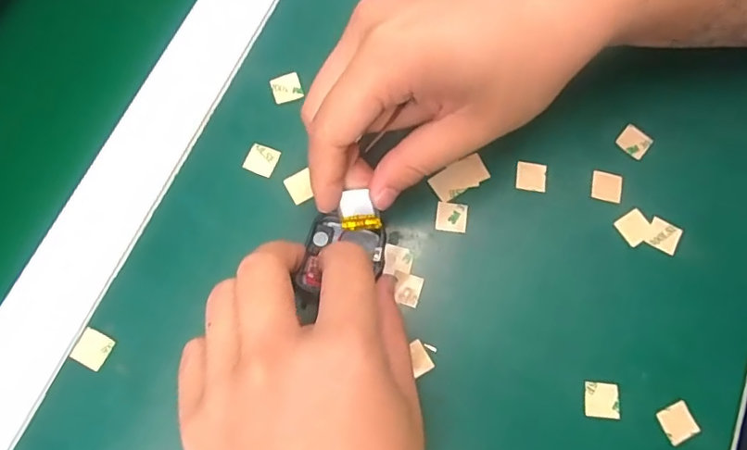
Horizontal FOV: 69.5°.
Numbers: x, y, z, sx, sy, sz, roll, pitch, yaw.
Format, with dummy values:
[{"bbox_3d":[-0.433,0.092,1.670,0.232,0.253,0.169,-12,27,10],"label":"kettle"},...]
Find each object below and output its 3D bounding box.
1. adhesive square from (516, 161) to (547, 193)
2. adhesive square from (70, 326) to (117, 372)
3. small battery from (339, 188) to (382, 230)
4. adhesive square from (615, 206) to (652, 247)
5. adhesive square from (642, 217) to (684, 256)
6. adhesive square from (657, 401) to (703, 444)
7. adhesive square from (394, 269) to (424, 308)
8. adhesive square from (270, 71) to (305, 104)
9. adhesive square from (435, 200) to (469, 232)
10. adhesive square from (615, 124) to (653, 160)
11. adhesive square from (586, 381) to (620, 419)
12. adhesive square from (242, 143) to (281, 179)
[{"bbox_3d":[0.083,-0.026,0.280,0.015,0.004,0.015,10,73,2],"label":"adhesive square"},{"bbox_3d":[-0.130,0.057,0.249,0.016,0.004,0.016,25,74,6],"label":"adhesive square"},{"bbox_3d":[-0.006,-0.007,0.253,0.018,0.004,0.019,-4,95,6],"label":"small battery"},{"bbox_3d":[0.134,0.001,0.274,0.015,0.004,0.015,-31,76,-10],"label":"adhesive square"},{"bbox_3d":[0.148,0.005,0.273,0.016,0.004,0.016,26,74,7],"label":"adhesive square"},{"bbox_3d":[0.141,0.091,0.247,0.016,0.004,0.015,-24,75,-8],"label":"adhesive square"},{"bbox_3d":[0.016,0.031,0.262,0.015,0.004,0.016,18,67,5],"label":"adhesive square"},{"bbox_3d":[-0.047,-0.075,0.290,0.016,0.004,0.016,-19,74,-7],"label":"adhesive square"},{"bbox_3d":[0.040,-0.004,0.274,0.015,0.004,0.015,8,74,2],"label":"adhesive square"},{"bbox_3d":[0.140,-0.045,0.289,0.016,0.004,0.014,40,82,11],"label":"adhesive square"},{"bbox_3d":[0.107,0.082,0.251,0.016,0.004,0.016,4,71,3],"label":"adhesive square"},{"bbox_3d":[-0.058,-0.034,0.280,0.015,0.004,0.016,21,74,2],"label":"adhesive square"}]

